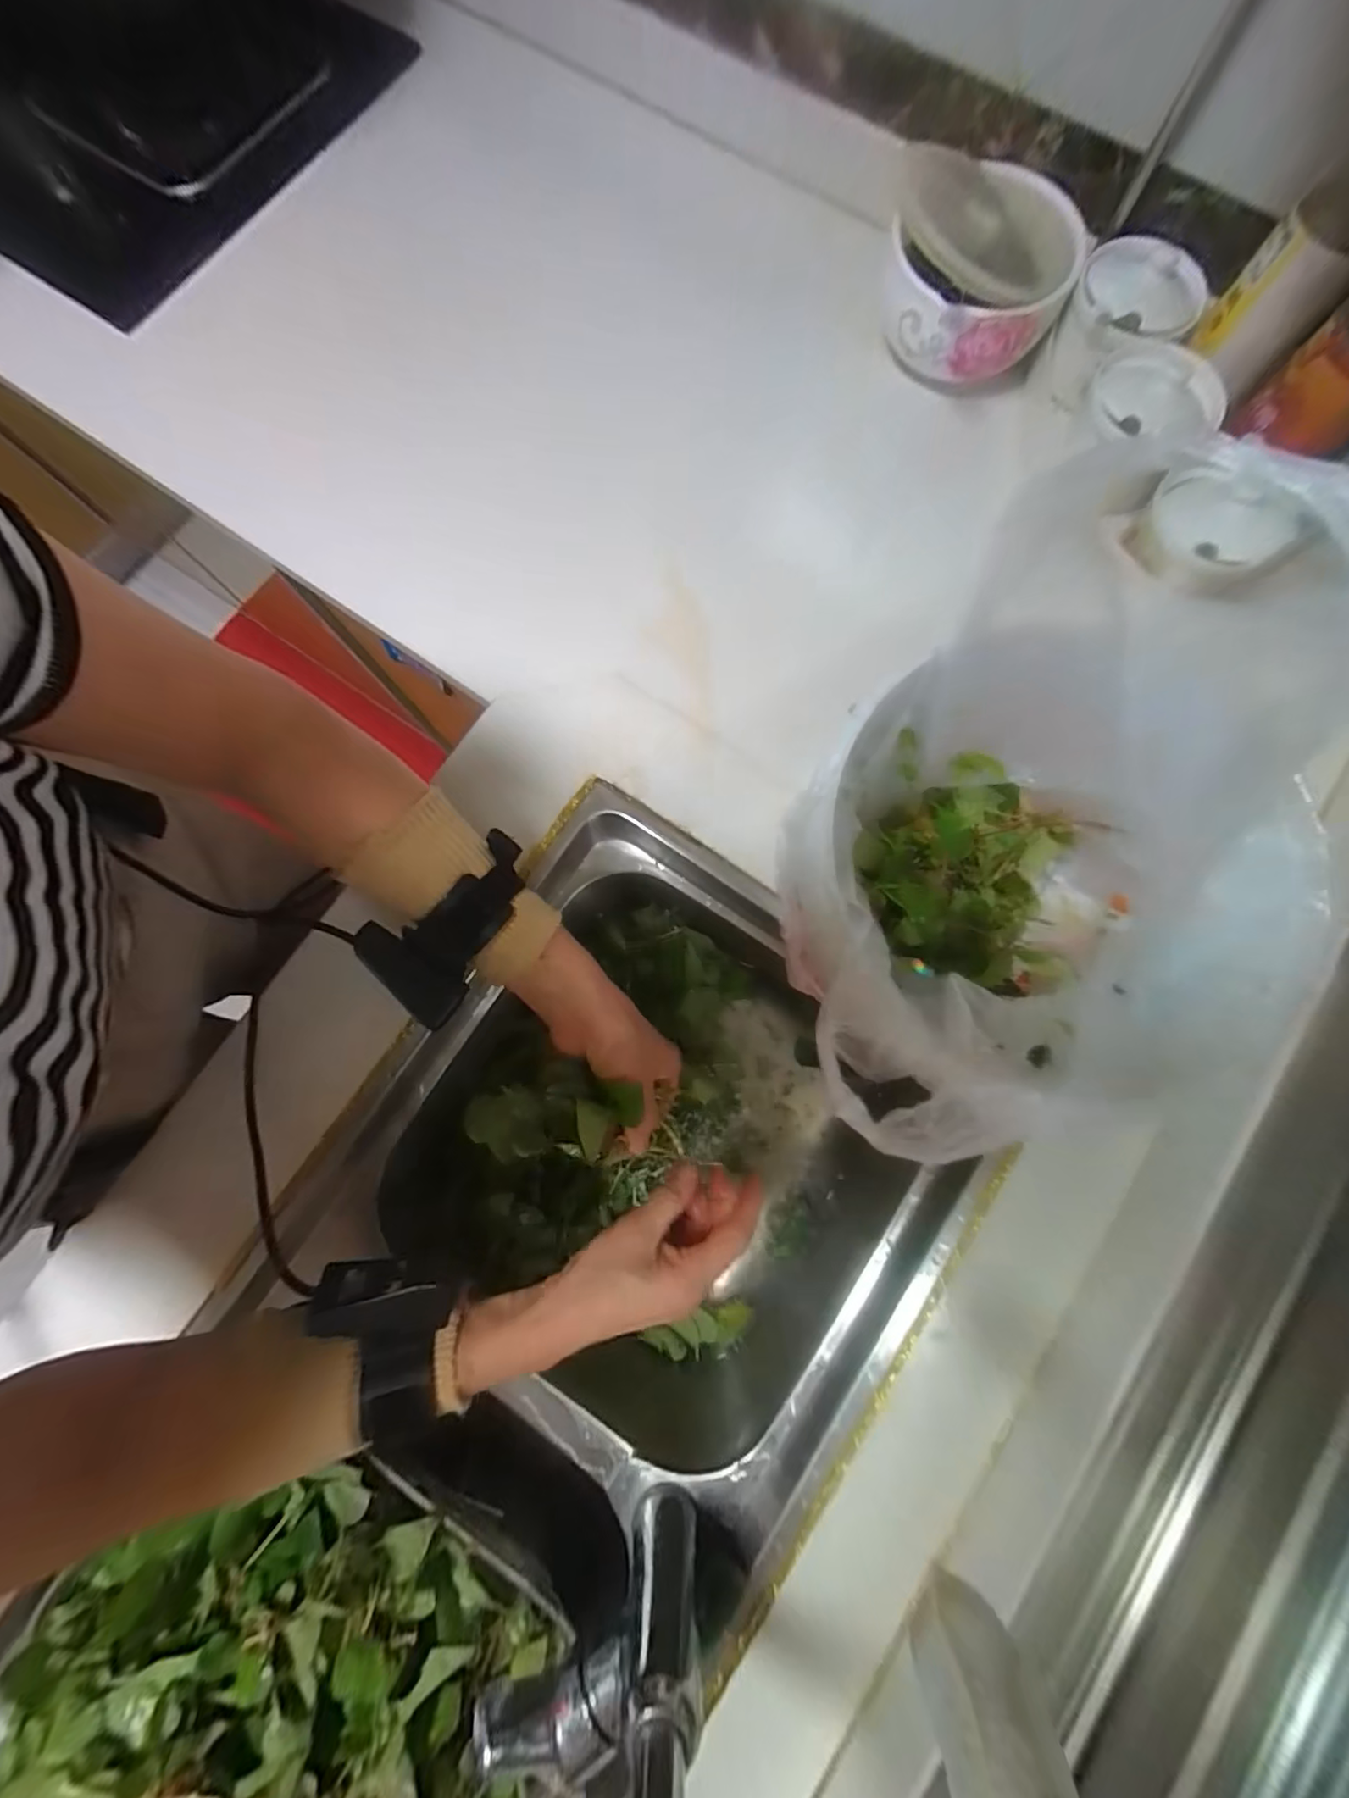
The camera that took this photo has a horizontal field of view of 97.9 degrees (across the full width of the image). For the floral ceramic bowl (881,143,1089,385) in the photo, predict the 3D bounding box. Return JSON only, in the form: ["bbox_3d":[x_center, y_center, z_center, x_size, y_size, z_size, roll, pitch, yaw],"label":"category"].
[{"bbox_3d":[0.246,-0.518,0.486,0.157,0.081,0.157,0,80,0],"label":"floral ceramic bowl"}]

